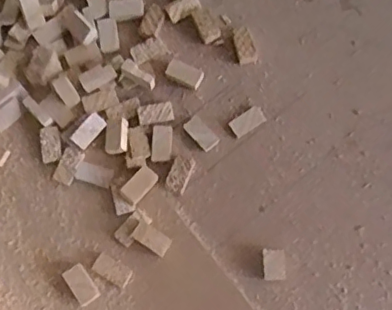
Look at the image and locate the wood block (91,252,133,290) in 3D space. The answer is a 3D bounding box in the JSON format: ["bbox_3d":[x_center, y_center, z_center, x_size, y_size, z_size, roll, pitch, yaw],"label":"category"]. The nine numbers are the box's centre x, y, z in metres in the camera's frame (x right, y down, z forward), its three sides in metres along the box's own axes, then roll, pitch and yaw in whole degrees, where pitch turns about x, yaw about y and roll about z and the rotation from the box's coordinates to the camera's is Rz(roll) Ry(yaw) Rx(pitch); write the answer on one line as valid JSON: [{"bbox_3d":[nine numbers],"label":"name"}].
[{"bbox_3d":[-0.058,0.079,0.383,0.026,0.004,0.015,30,79,11],"label":"wood block"}]

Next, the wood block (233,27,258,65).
[{"bbox_3d":[0.037,-0.082,0.421,0.014,0.009,0.027,-16,75,0],"label":"wood block"}]

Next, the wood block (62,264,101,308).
[{"bbox_3d":[-0.077,0.089,0.379,0.015,0.011,0.027,-37,76,-6],"label":"wood block"}]

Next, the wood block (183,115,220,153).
[{"bbox_3d":[0.004,-0.016,0.407,0.015,0.006,0.026,-43,76,-7],"label":"wood block"}]

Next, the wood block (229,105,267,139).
[{"bbox_3d":[0.038,-0.025,0.410,0.026,0.004,0.015,-32,75,-4],"label":"wood block"}]

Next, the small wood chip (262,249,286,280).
[{"bbox_3d":[0.052,0.074,0.376,0.015,0.010,0.019,-5,75,3],"label":"small wood chip"}]

